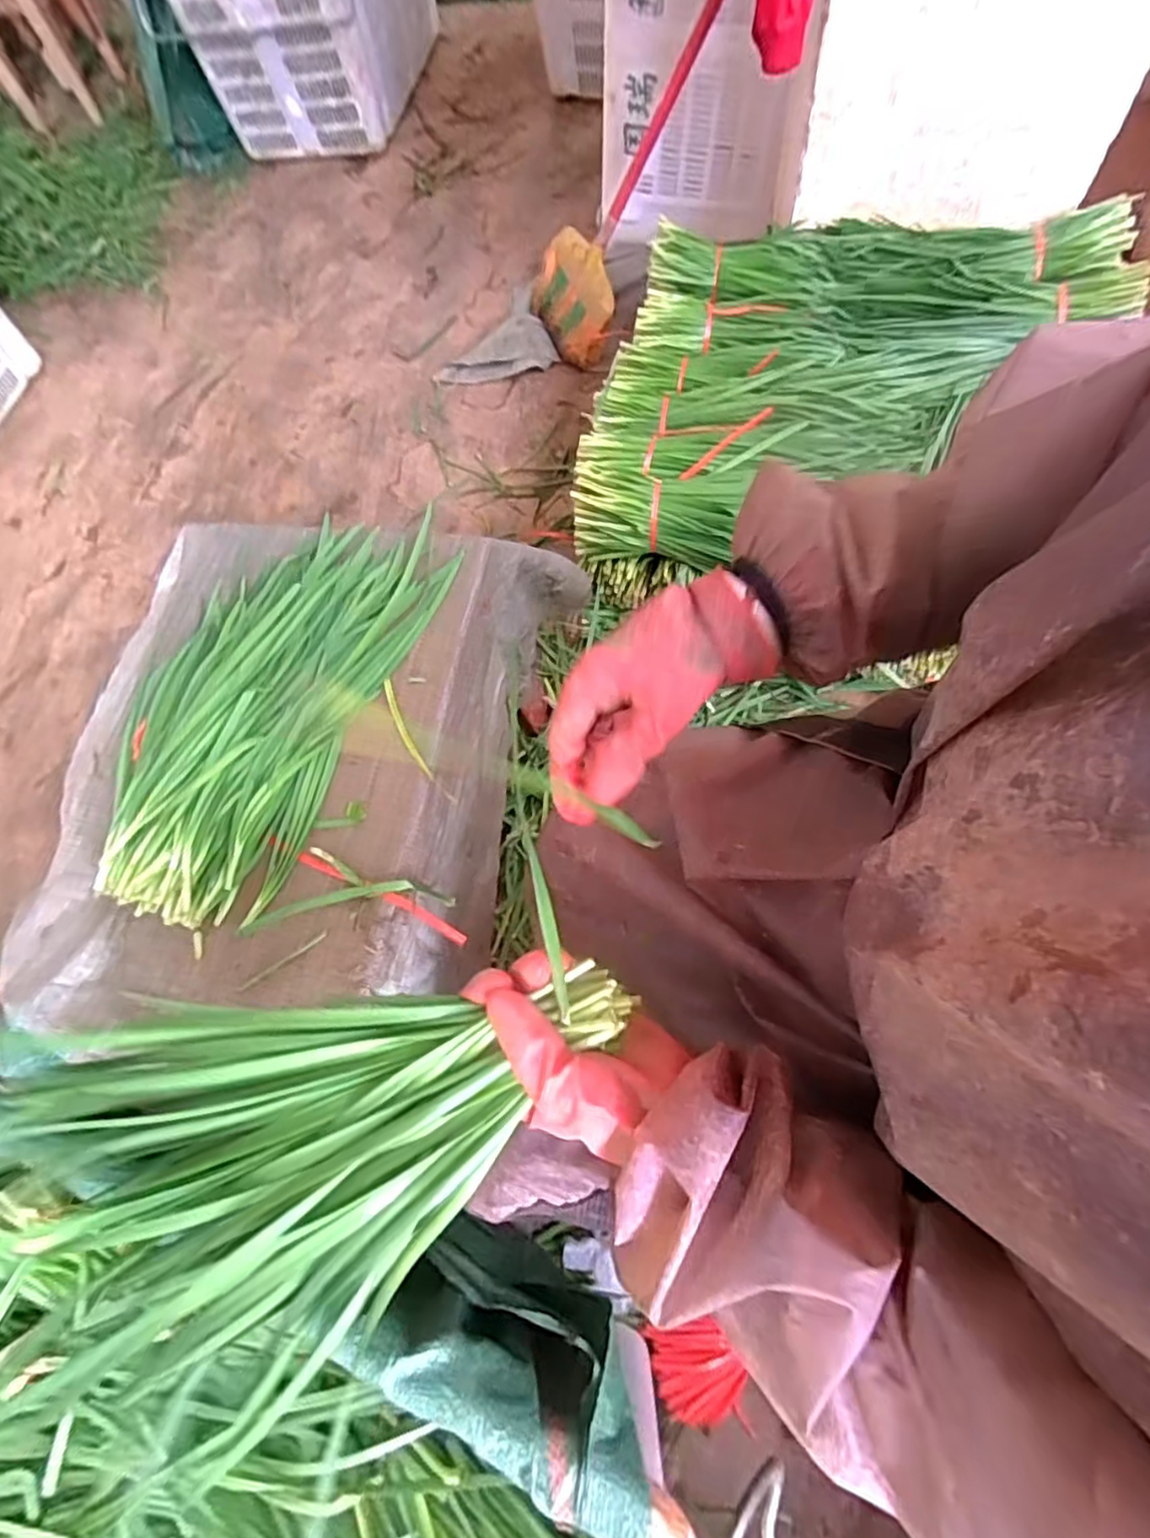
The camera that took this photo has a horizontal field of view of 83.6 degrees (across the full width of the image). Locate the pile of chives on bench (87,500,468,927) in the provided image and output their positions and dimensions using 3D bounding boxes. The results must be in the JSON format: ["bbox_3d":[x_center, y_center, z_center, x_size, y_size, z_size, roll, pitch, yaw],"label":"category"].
[{"bbox_3d":[-0.292,-0.077,0.573,0.231,0.073,0.396,20,72,9],"label":"pile of chives on bench"}]

